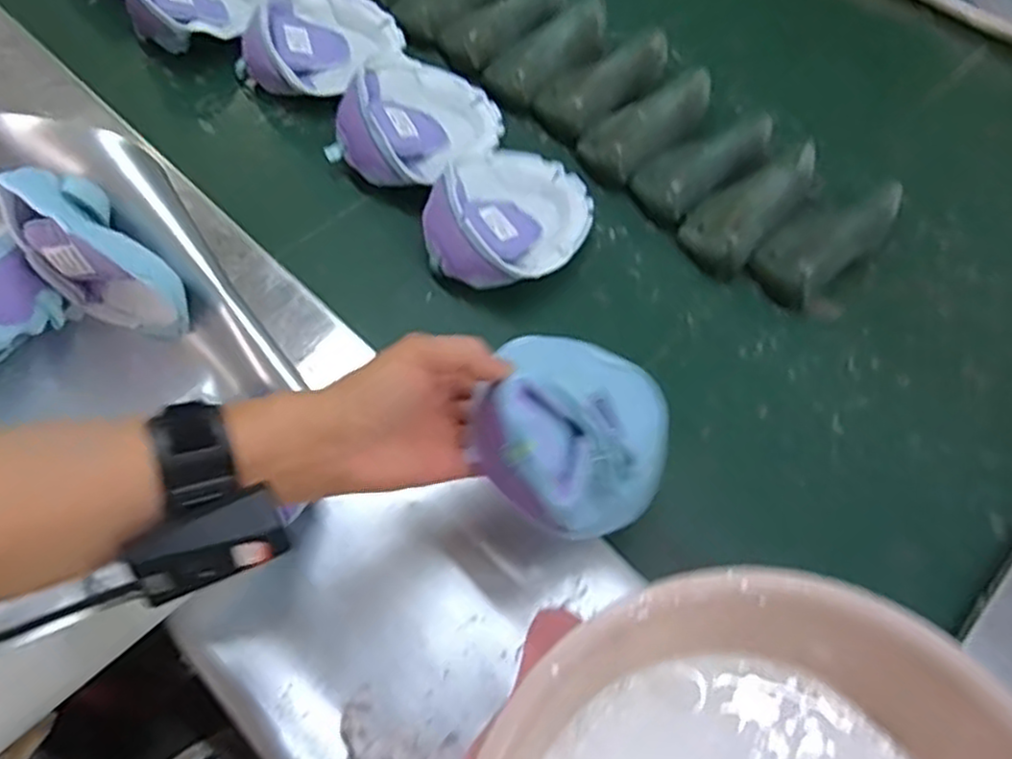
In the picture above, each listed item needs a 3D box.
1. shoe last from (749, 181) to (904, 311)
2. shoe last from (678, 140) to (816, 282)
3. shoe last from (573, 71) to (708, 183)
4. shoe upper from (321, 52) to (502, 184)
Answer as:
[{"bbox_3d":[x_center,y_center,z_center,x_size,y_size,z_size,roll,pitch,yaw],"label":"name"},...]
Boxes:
[{"bbox_3d":[0.299,-0.135,0.681,0.161,0.052,0.066,-34,66,-19],"label":"shoe last"},{"bbox_3d":[0.235,-0.171,0.707,0.071,0.052,0.158,40,67,20],"label":"shoe last"},{"bbox_3d":[0.149,-0.255,0.748,0.154,0.049,0.077,-34,66,-19],"label":"shoe last"},{"bbox_3d":[-0.084,-0.253,0.728,0.130,0.065,0.164,35,65,17],"label":"shoe upper"}]

